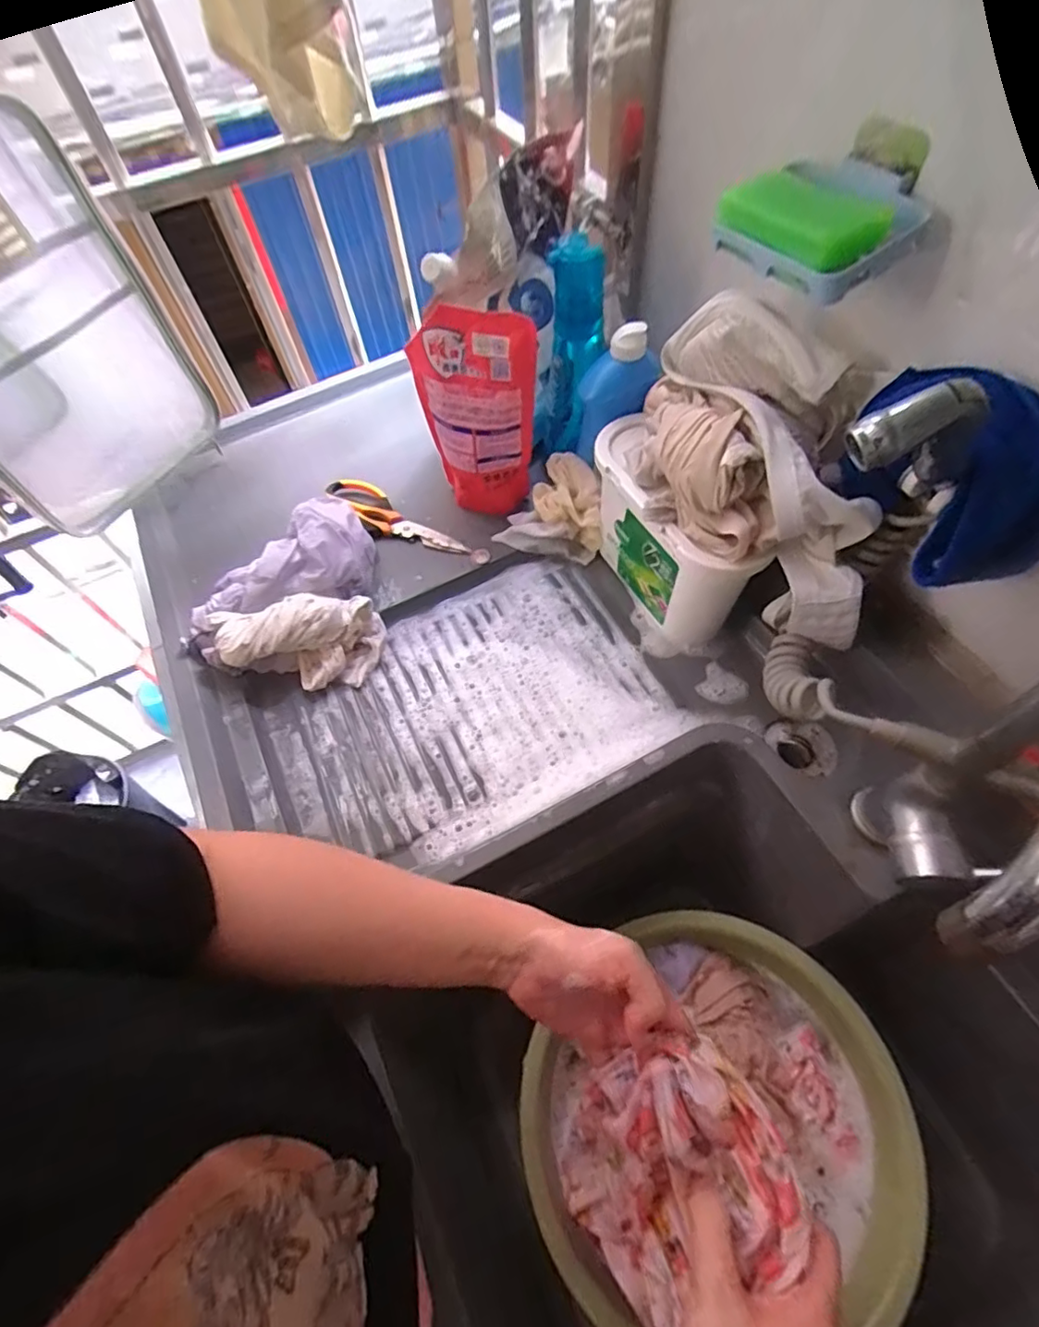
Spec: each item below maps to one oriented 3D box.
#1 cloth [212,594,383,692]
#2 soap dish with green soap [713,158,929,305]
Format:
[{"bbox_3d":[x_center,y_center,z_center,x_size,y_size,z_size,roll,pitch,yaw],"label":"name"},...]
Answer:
[{"bbox_3d":[-0.220,-0.020,0.595,0.147,0.077,0.073,-10,60,-2],"label":"cloth"},{"bbox_3d":[0.200,-0.296,0.392,0.088,0.038,0.112,-30,63,-13],"label":"soap dish with green soap"}]

